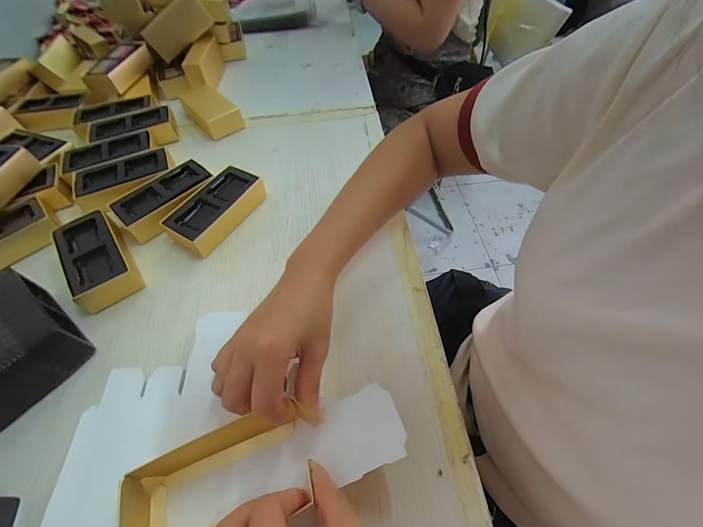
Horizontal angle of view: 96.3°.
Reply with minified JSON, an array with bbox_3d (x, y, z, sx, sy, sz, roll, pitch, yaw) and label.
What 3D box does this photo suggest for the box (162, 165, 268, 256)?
[{"bbox_3d":[-0.162,-0.063,0.379,0.057,0.035,0.114,26,60,18],"label":"box"}]

